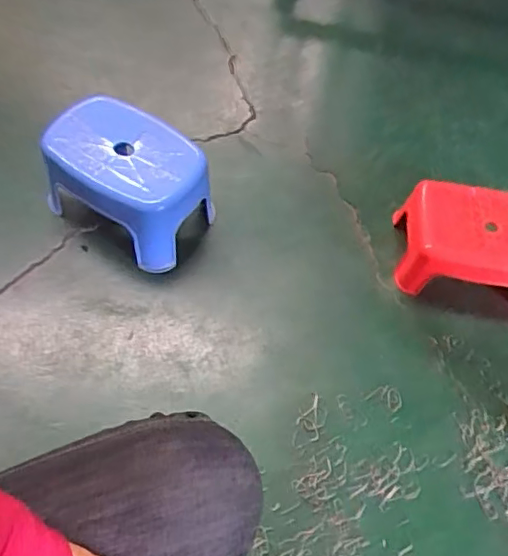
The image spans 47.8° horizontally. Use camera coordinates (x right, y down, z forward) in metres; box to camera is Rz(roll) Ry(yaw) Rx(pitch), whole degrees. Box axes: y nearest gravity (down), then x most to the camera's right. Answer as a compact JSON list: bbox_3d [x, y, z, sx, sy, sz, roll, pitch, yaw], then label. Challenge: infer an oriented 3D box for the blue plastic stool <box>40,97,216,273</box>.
[{"bbox_3d":[-0.201,-0.133,0.880,0.242,0.165,0.152,29,62,9],"label":"blue plastic stool"}]

